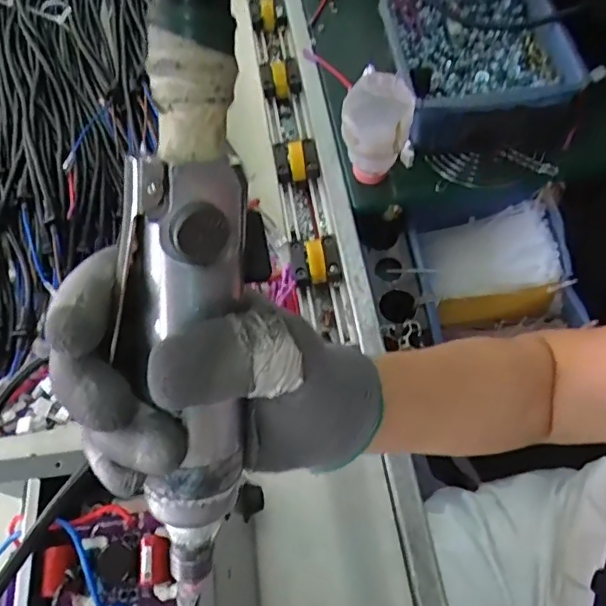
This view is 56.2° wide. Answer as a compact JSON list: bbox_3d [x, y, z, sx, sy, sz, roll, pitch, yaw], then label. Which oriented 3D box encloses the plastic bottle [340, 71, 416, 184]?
[{"bbox_3d":[0.073,-0.162,0.568,0.067,0.105,0.063,5,62,8],"label":"plastic bottle"}]

